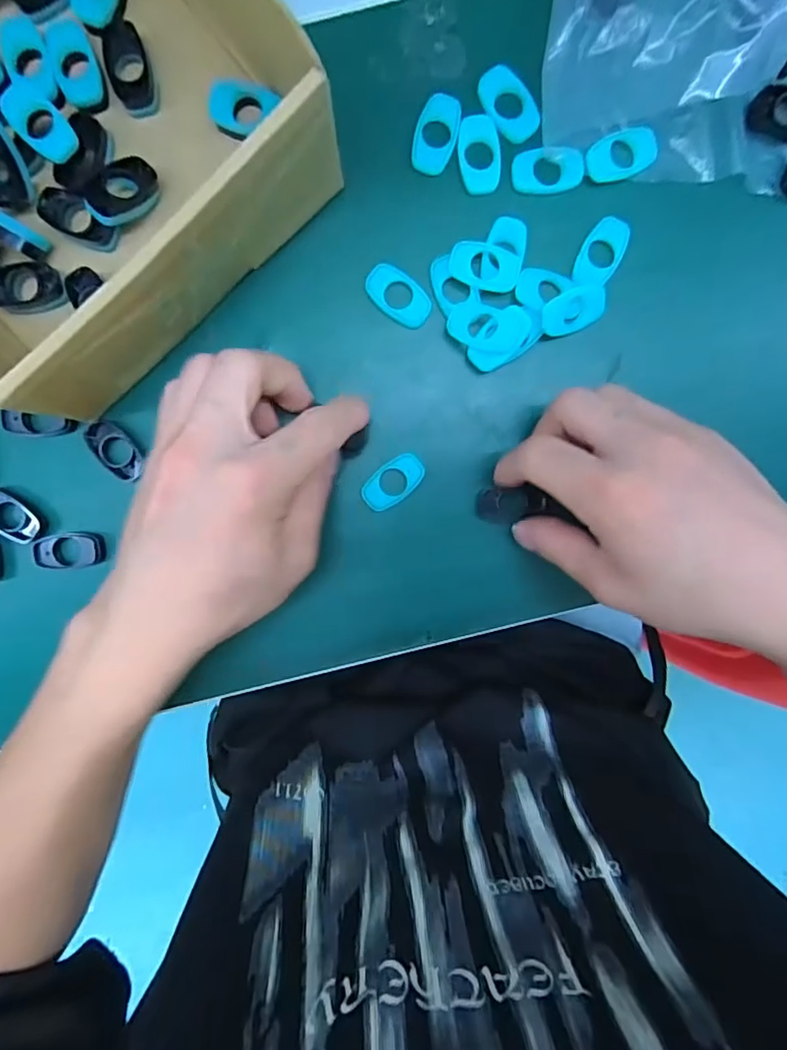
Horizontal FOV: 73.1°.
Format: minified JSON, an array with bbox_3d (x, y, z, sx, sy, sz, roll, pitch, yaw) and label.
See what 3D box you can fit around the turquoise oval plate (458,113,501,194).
[{"bbox_3d":[0.040,-0.171,0.244,0.019,0.004,0.034,-7,97,0],"label":"turquoise oval plate"}]

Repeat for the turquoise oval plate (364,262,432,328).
[{"bbox_3d":[0.002,-0.108,0.253,0.033,0.005,0.019,42,95,-5],"label":"turquoise oval plate"}]

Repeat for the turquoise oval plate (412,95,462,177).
[{"bbox_3d":[0.020,-0.179,0.244,0.018,0.005,0.032,14,97,-3],"label":"turquoise oval plate"}]

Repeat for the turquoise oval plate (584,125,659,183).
[{"bbox_3d":[0.105,-0.171,0.246,0.033,0.006,0.019,-23,97,2],"label":"turquoise oval plate"}]

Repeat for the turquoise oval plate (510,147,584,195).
[{"bbox_3d":[0.072,-0.164,0.245,0.032,0.004,0.018,-2,97,-1],"label":"turquoise oval plate"}]

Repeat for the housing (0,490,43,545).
[{"bbox_3d":[-0.186,-0.005,0.257,0.016,0.009,0.032,-43,96,4],"label":"housing"}]

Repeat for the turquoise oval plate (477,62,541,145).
[{"bbox_3d":[0.053,-0.192,0.242,0.018,0.004,0.034,-35,96,3],"label":"turquoise oval plate"}]

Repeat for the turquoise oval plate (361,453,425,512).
[{"bbox_3d":[0.000,-0.021,0.261,0.033,0.004,0.018,-40,96,4],"label":"turquoise oval plate"}]

